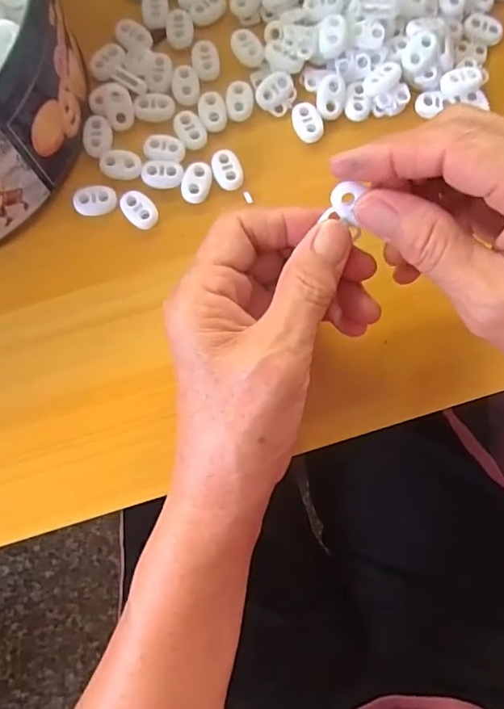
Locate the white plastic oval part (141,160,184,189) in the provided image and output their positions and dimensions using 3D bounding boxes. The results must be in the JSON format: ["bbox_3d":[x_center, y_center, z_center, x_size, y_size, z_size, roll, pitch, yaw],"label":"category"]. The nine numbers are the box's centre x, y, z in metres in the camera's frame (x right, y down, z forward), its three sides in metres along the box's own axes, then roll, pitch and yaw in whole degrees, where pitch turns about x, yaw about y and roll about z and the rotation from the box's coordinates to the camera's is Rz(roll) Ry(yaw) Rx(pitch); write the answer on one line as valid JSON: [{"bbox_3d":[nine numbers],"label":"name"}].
[{"bbox_3d":[-0.048,-0.097,0.281,0.022,0.004,0.015,5,81,0],"label":"white plastic oval part"}]

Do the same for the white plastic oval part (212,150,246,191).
[{"bbox_3d":[-0.013,-0.100,0.285,0.015,0.006,0.022,-21,81,-4],"label":"white plastic oval part"}]

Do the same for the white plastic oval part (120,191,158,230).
[{"bbox_3d":[-0.060,-0.078,0.280,0.022,0.004,0.016,42,82,6],"label":"white plastic oval part"}]

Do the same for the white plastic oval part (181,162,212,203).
[{"bbox_3d":[-0.030,-0.093,0.283,0.014,0.004,0.021,17,81,2],"label":"white plastic oval part"}]

